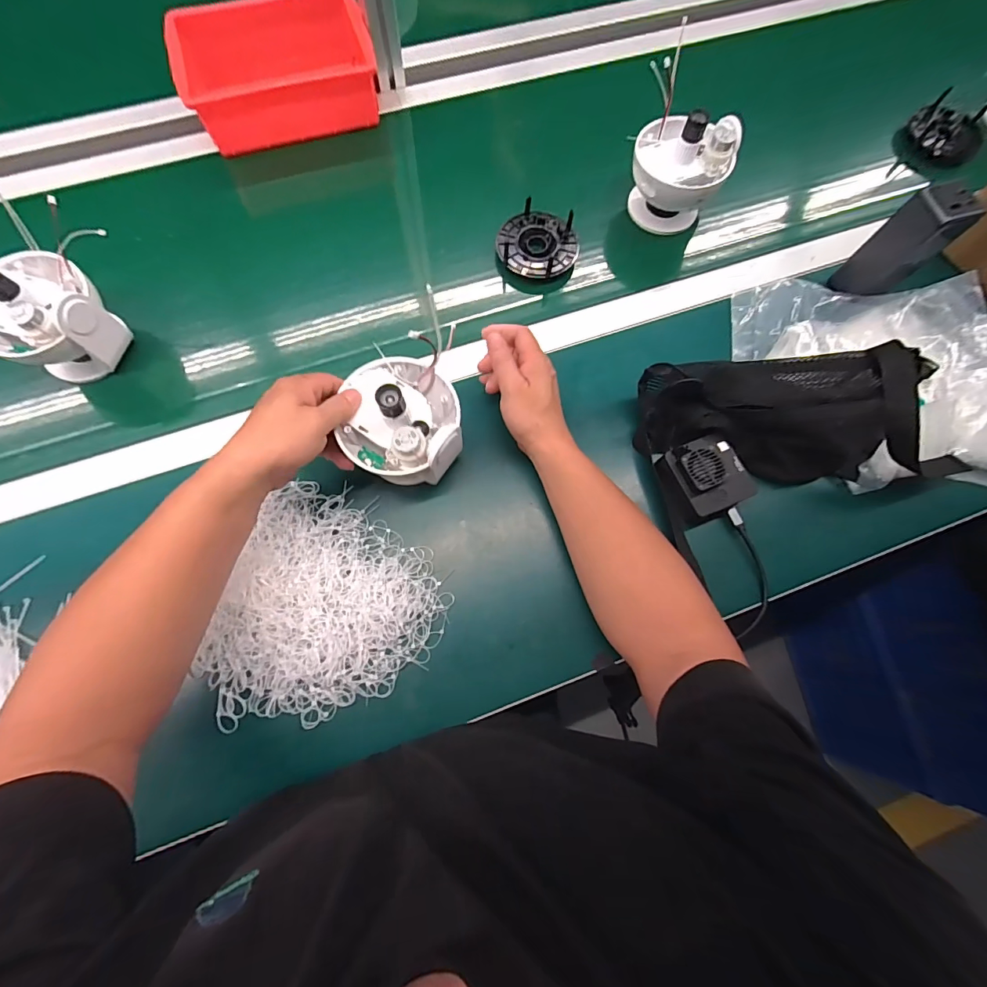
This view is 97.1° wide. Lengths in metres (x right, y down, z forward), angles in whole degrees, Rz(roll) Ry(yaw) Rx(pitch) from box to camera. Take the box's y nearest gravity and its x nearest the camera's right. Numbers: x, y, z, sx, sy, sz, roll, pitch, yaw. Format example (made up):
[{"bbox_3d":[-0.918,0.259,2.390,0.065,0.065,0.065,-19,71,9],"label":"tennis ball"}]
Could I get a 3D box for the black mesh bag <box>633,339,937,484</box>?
[{"bbox_3d":[0.290,-0.086,0.459,0.262,0.092,0.114,5,73,13],"label":"black mesh bag"}]

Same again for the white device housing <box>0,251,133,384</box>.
[{"bbox_3d":[-0.467,-0.183,0.463,0.107,0.104,0.114,25,74,6],"label":"white device housing"}]

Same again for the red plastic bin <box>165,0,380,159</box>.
[{"bbox_3d":[-0.286,-0.566,0.585,0.244,0.070,0.155,-16,75,-6],"label":"red plastic bin"}]

